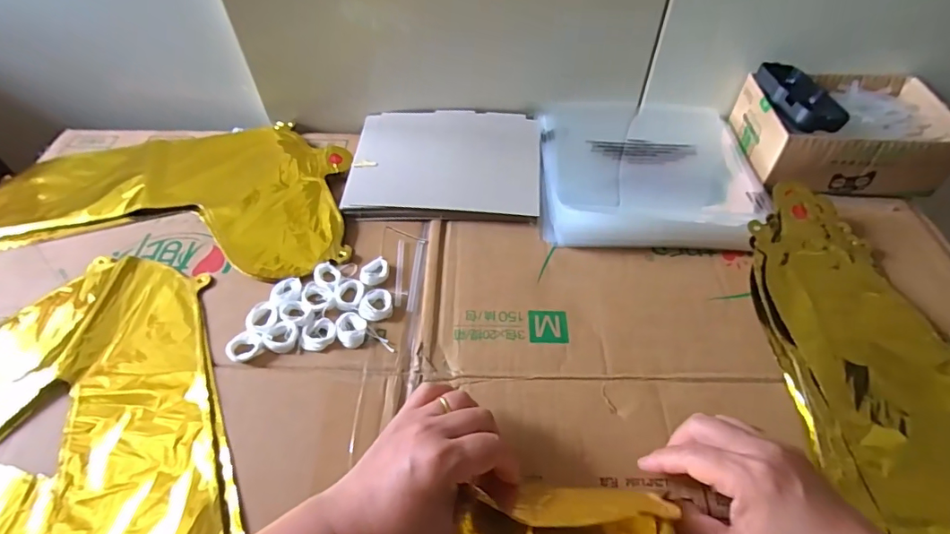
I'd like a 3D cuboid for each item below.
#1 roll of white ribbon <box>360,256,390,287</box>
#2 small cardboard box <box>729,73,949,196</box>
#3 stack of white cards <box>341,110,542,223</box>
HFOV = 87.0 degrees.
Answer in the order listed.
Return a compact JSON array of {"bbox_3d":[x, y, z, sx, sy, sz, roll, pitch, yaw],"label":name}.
[{"bbox_3d":[-0.093,0.005,0.467,0.026,0.007,0.030,-10,53,-6],"label":"roll of white ribbon"},{"bbox_3d":[0.397,-0.146,0.541,0.191,0.063,0.145,-1,52,1],"label":"small cardboard box"},{"bbox_3d":[-0.032,-0.120,0.559,0.205,0.010,0.165,0,52,1],"label":"stack of white cards"}]

